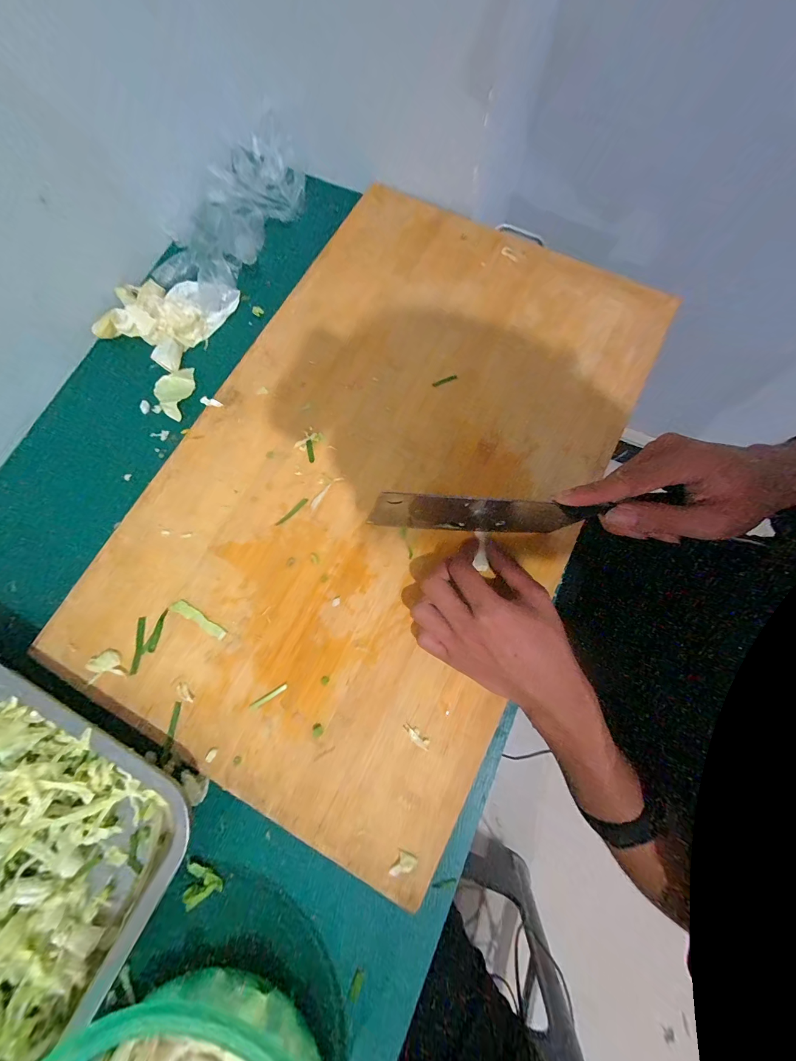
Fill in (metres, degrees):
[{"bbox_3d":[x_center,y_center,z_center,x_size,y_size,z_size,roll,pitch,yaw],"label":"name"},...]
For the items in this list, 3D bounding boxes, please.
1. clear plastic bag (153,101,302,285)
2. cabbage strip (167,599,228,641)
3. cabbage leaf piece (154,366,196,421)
[{"bbox_3d":[-0.208,-0.412,0.435,0.140,0.045,0.234,14,78,4],"label":"clear plastic bag"},{"bbox_3d":[-0.187,0.083,0.321,0.059,0.004,0.012,30,79,7],"label":"cabbage strip"},{"bbox_3d":[-0.257,-0.162,0.394,0.035,0.010,0.065,14,78,4],"label":"cabbage leaf piece"}]

